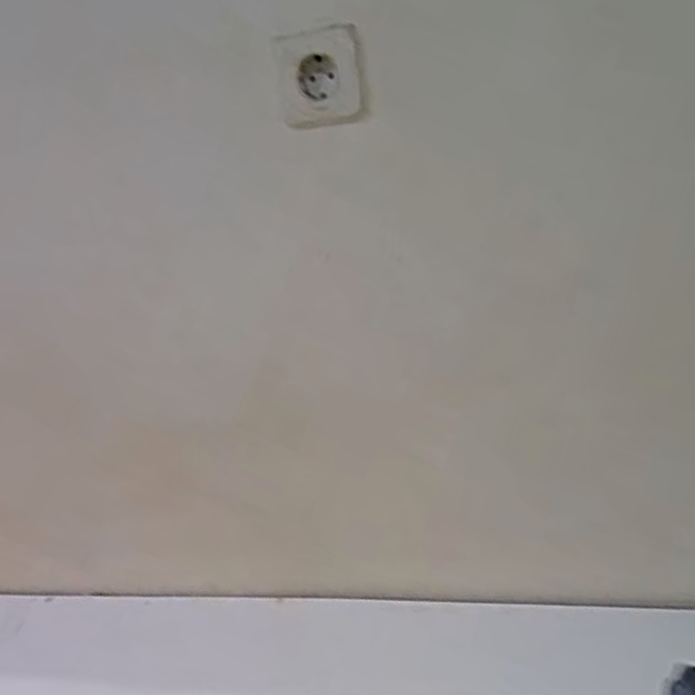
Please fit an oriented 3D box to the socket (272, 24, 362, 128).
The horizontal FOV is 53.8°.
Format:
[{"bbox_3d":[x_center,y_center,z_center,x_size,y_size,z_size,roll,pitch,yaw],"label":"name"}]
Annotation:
[{"bbox_3d":[-0.028,-0.260,0.658,0.083,0.082,0.016,-3,20,19],"label":"socket"}]

